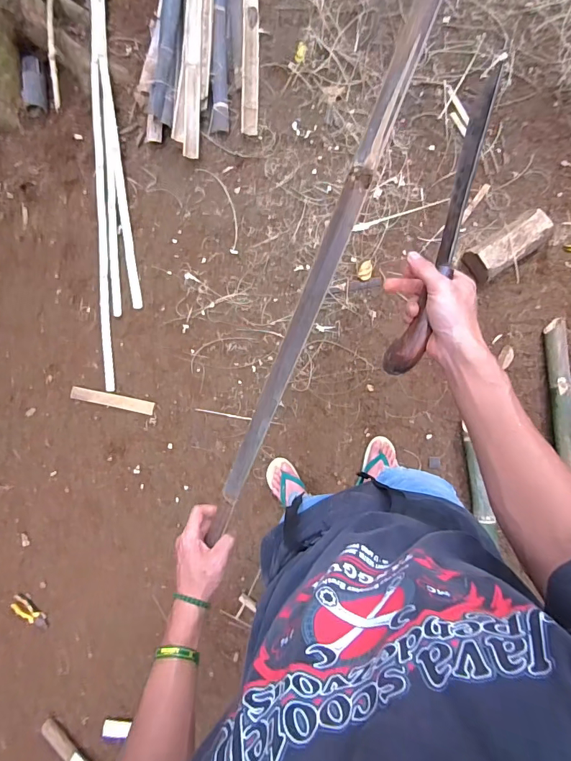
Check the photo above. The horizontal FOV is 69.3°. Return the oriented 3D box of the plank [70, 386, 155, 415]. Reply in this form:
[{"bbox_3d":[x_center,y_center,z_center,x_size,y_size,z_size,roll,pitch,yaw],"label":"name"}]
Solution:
[{"bbox_3d":[-0.662,0.076,1.576,0.334,0.013,0.050,12,84,4],"label":"plank"}]

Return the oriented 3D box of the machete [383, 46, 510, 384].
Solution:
[{"bbox_3d":[0.198,-0.198,0.501,0.032,0.041,0.394,18,90,4],"label":"machete"}]

